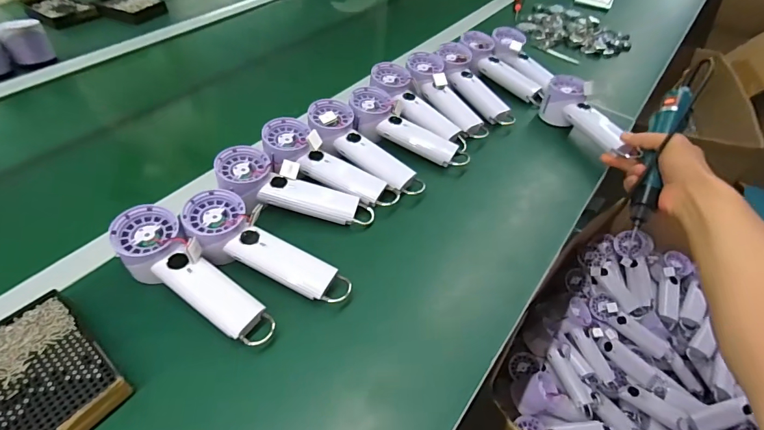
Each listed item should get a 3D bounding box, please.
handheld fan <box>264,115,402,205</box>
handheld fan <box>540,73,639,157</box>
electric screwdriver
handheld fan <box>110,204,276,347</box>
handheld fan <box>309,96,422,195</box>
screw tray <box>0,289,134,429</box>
[{"bbox_3d":[-0.069,-0.066,0.505,0.197,0.036,0.081,31,53,3],"label":"handheld fan"},{"bbox_3d":[0.315,-0.154,0.615,0.058,0.072,0.186,-10,48,-12],"label":"handheld fan"},{"bbox_3d":[0.374,-0.078,0.533,0.033,0.040,0.228,23,79,15],"label":"electric screwdriver"},{"bbox_3d":[-0.192,0.066,0.403,0.198,0.046,0.066,36,55,8],"label":"handheld fan"},{"bbox_3d":[-0.024,-0.090,0.539,0.187,0.031,0.062,40,57,10],"label":"handheld fan"},{"bbox_3d":[-0.298,0.136,0.340,0.143,0.018,0.085,33,55,23],"label":"screw tray"}]

